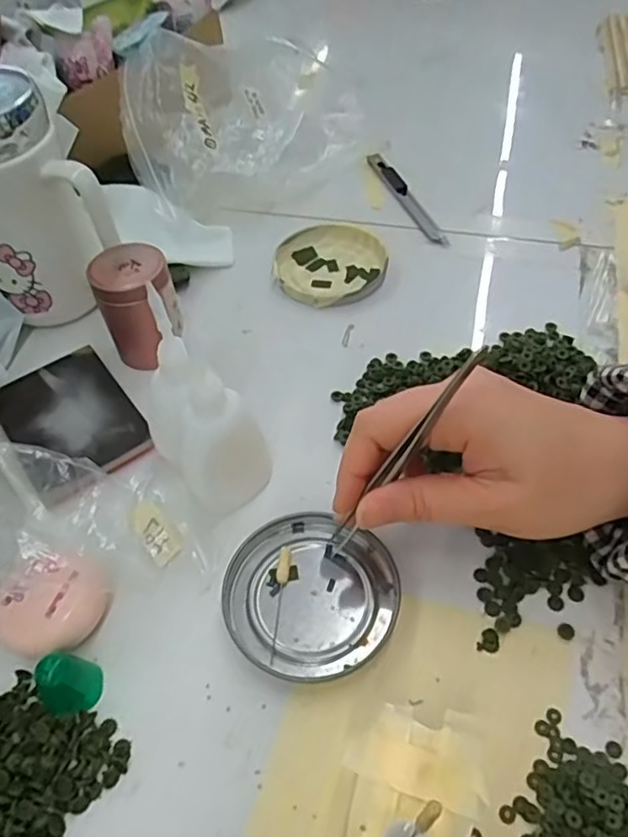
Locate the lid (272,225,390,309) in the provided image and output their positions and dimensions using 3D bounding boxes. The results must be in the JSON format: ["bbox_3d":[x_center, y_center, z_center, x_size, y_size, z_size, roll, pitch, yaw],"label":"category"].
[{"bbox_3d":[0.012,-0.109,0.443,0.076,0.009,0.083,5,52,7],"label":"lid"}]

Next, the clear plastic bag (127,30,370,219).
[{"bbox_3d":[-0.047,-0.240,0.497,0.203,0.092,0.131,-16,52,-10],"label":"clear plastic bag"}]

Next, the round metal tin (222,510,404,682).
[{"bbox_3d":[-0.001,0.080,0.289,0.077,0.007,0.075,-2,51,2],"label":"round metal tin"}]

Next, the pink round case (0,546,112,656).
[{"bbox_3d":[-0.116,0.083,0.279,0.048,0.025,0.040,-33,57,-22],"label":"pink round case"}]

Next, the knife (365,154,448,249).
[{"bbox_3d":[0.072,-0.177,0.495,0.012,0.009,0.130,-16,52,-10],"label":"knife"}]

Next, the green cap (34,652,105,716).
[{"bbox_3d":[-0.102,0.109,0.259,0.019,0.024,0.020,-2,51,2],"label":"green cap"}]

